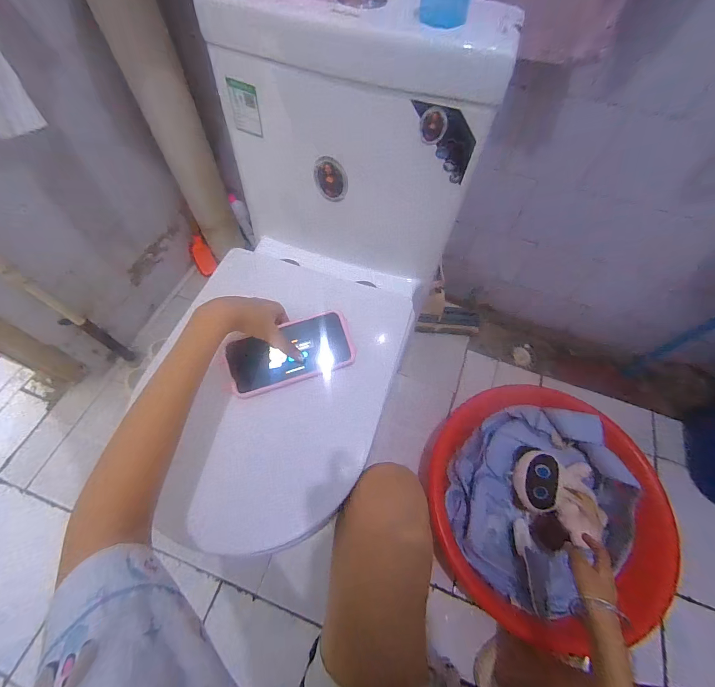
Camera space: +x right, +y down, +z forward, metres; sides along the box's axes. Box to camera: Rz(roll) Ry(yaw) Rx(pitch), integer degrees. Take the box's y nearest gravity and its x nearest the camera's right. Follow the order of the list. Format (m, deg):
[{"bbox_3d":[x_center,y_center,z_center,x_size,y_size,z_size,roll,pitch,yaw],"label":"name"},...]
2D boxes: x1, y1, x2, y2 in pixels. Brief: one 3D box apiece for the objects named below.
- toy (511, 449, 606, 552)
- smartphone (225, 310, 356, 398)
[{"bbox_3d":[0.452,0.339,0.754,0.173,0.059,0.203,-4,63,-3],"label":"toy"},{"bbox_3d":[-0.093,0.013,0.469,0.171,0.009,0.081,-17,88,-9],"label":"smartphone"}]

